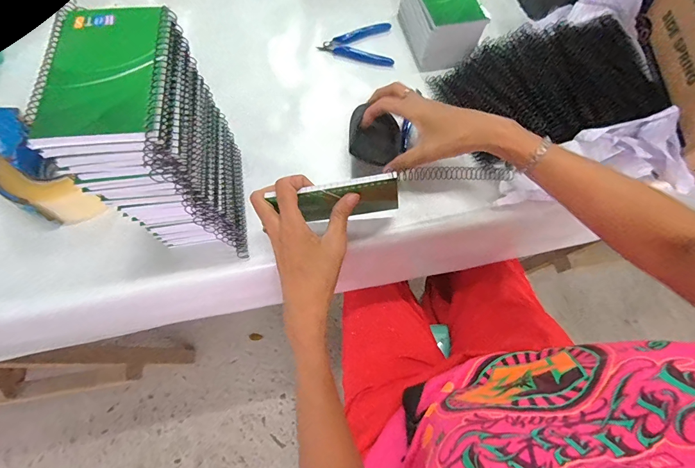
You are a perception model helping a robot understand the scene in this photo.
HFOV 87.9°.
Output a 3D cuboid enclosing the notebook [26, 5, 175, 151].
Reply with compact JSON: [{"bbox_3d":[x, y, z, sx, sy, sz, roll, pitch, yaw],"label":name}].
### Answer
[{"bbox_3d":[-0.177,-0.120,0.274,0.083,0.020,0.129,-4,66,-2],"label":"notebook"}]

